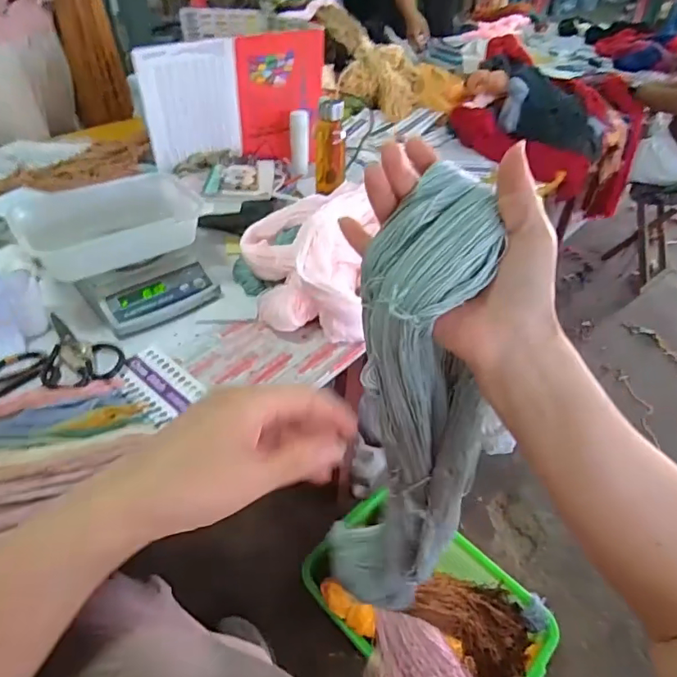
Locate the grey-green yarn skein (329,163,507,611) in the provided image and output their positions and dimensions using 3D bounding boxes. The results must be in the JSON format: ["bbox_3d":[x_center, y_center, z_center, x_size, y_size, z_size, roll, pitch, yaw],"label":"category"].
[{"bbox_3d":[0.057,0.106,0.431,0.114,0.472,0.073,-8,38,-10],"label":"grey-green yarn skein"}]

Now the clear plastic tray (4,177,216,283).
[{"bbox_3d":[-0.386,-0.212,0.867,0.306,0.078,0.189,-15,46,-20],"label":"clear plastic tray"}]

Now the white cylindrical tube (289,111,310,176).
[{"bbox_3d":[-0.095,-0.484,1.219,0.046,0.147,0.043,-2,21,-7],"label":"white cylindrical tube"}]

